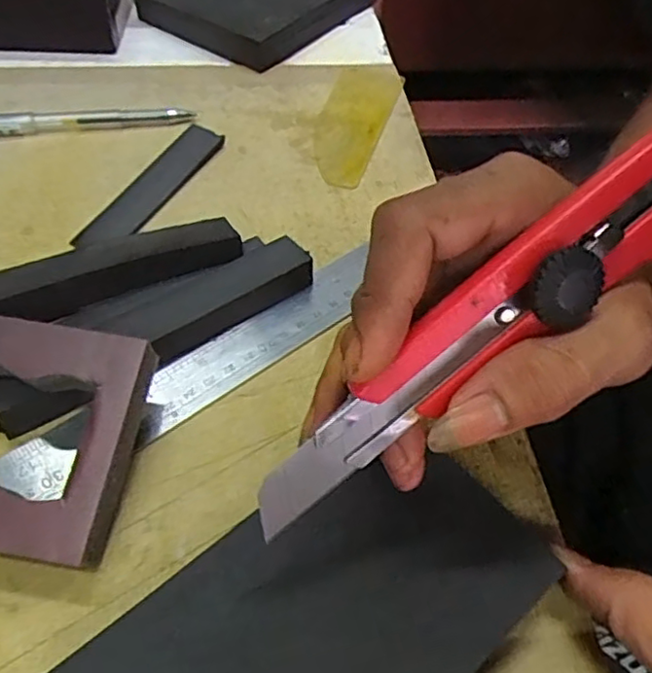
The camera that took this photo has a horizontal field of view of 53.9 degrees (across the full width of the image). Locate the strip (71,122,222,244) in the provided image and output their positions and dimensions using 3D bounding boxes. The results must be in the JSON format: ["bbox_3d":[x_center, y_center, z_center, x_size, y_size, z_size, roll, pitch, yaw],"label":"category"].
[{"bbox_3d":[-0.091,-0.080,0.342,0.024,0.007,0.106,22,53,14],"label":"strip"}]

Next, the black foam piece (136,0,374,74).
[{"bbox_3d":[-0.047,-0.257,0.478,0.130,0.022,0.149,33,56,21],"label":"black foam piece"}]

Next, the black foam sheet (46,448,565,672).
[{"bbox_3d":[-0.002,0.085,0.189,0.140,0.006,0.078,-33,60,-26],"label":"black foam sheet"}]

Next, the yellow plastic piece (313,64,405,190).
[{"bbox_3d":[0.017,-0.135,0.394,0.041,0.004,0.133,14,52,8],"label":"yellow plastic piece"}]

